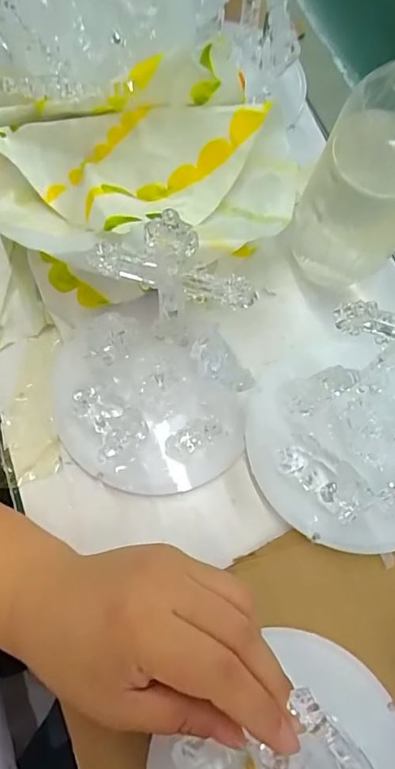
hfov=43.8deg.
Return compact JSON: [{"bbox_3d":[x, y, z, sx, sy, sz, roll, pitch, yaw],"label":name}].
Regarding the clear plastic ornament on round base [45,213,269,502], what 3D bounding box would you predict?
[{"bbox_3d":[-0.026,-0.007,0.271,0.119,0.094,0.118,1,71,-2],"label":"clear plastic ornament on round base"}]

